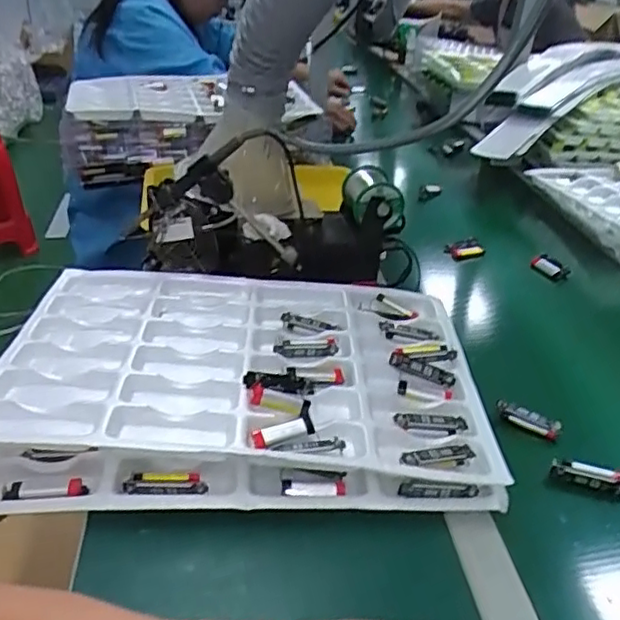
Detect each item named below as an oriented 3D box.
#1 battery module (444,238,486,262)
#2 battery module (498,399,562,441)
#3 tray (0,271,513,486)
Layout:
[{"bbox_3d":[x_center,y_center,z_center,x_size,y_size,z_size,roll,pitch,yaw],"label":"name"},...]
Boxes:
[{"bbox_3d":[0.253,-0.099,1.035,0.071,0.036,0.022,-12,35,-27],"label":"battery module"},{"bbox_3d":[0.225,0.114,0.657,0.065,0.023,0.013,18,33,21],"label":"battery module"},{"bbox_3d":[-0.064,0.054,0.646,0.455,0.042,0.326,3,31,-3],"label":"tray"}]

